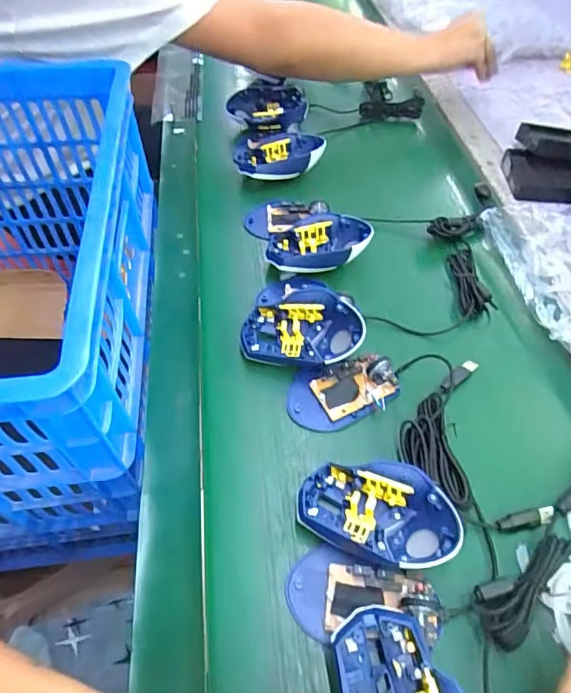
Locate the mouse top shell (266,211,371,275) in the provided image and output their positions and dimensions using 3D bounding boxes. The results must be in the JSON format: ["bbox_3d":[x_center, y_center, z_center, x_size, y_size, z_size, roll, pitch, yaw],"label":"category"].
[{"bbox_3d":[0.038,-0.114,0.555,0.120,0.040,0.084,-4,54,-2],"label":"mouse top shell"}]

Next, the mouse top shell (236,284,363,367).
[{"bbox_3d":[0.017,-0.017,0.472,0.116,0.050,0.065,8,54,7],"label":"mouse top shell"}]

